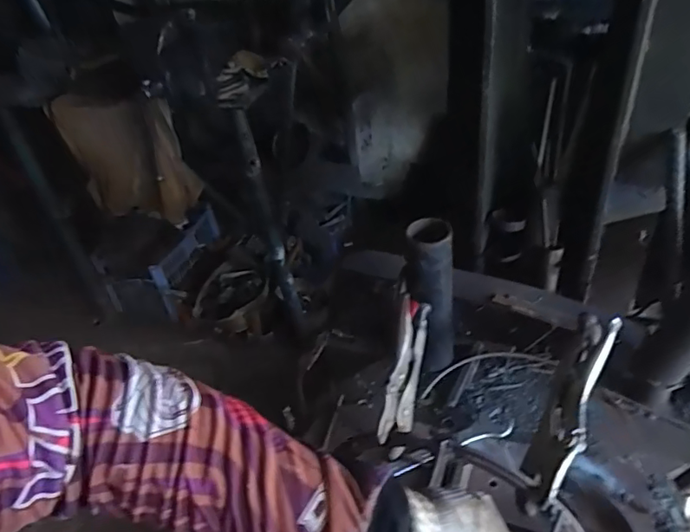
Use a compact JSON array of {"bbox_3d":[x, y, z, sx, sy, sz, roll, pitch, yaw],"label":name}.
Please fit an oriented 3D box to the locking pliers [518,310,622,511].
[{"bbox_3d":[0.214,0.122,0.502,0.034,0.046,0.227,21,53,24],"label":"locking pliers"}]

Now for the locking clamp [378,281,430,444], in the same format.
[{"bbox_3d":[0.063,0.096,0.546,0.031,0.045,0.177,5,48,11],"label":"locking clamp"}]

